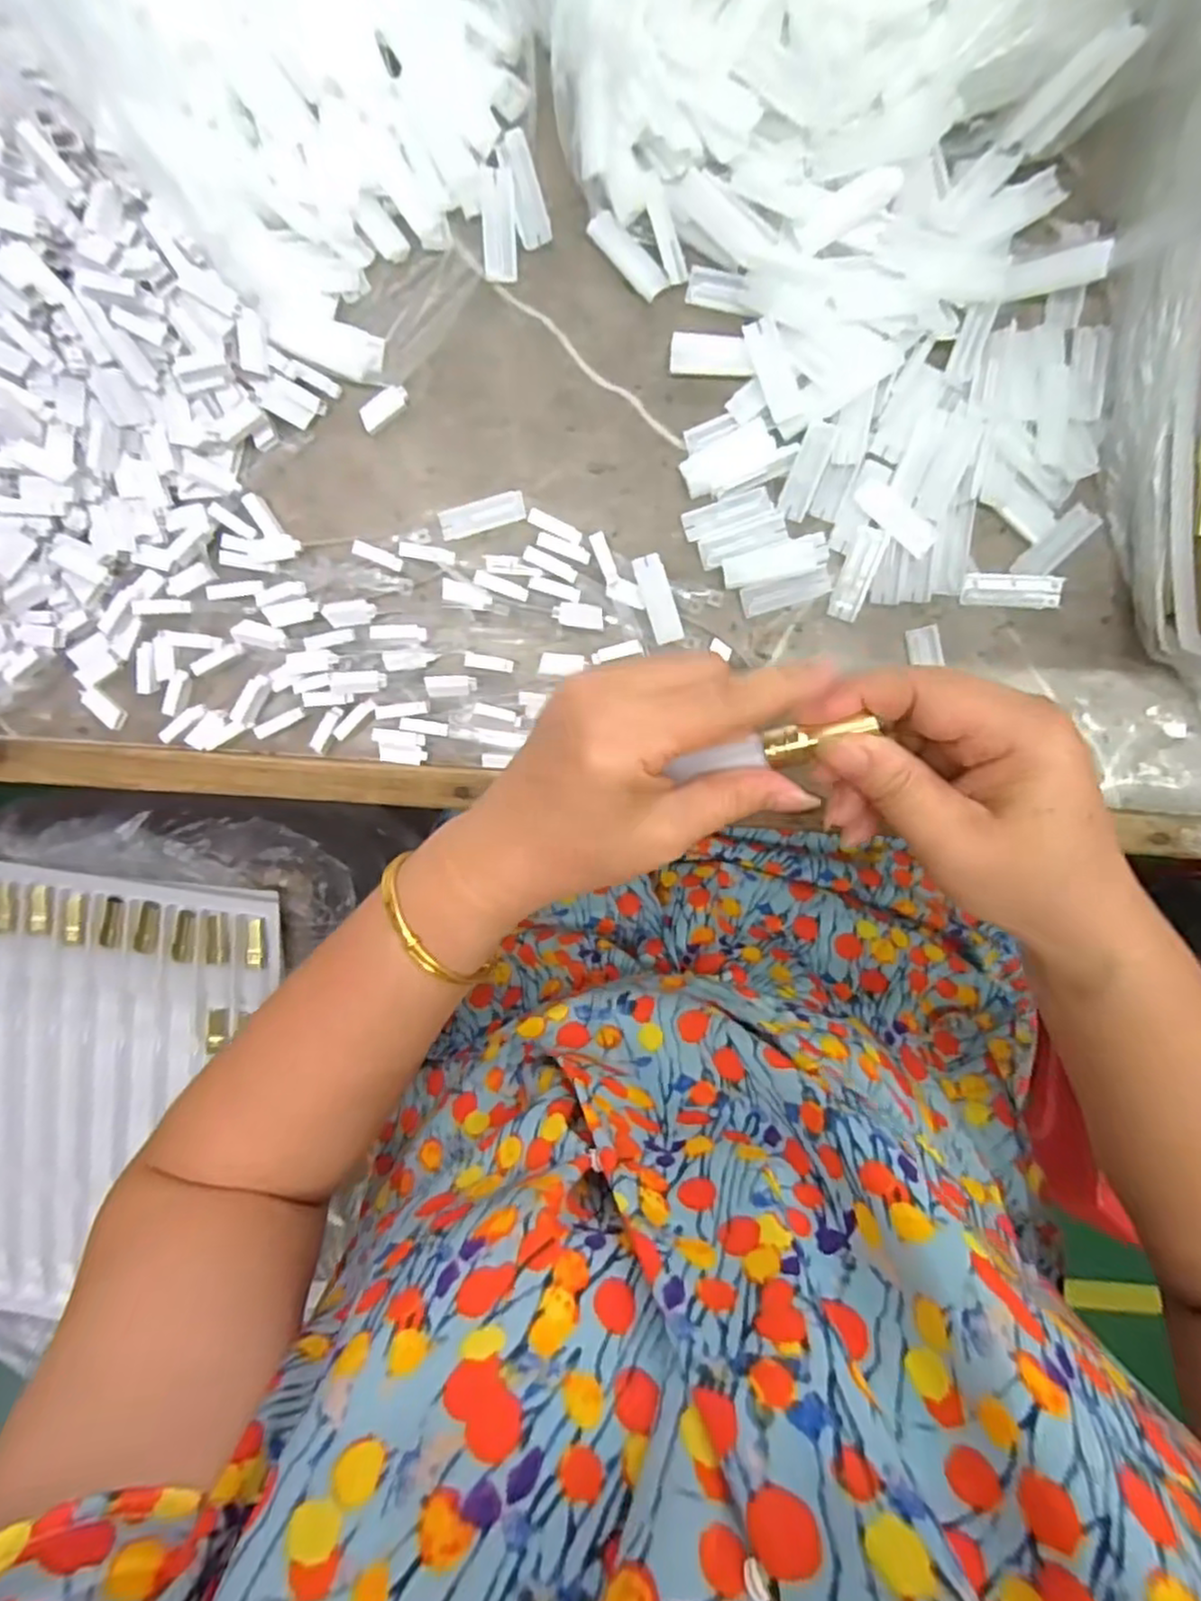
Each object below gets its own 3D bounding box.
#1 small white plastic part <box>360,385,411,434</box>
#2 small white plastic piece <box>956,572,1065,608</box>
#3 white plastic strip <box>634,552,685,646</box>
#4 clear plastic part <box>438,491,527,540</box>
[{"bbox_3d":[-0.102,-0.184,0.329,0.025,0.005,0.010,-37,95,8],"label":"small white plastic part"},{"bbox_3d":[0.190,-0.097,0.324,0.041,0.008,0.014,5,99,3],"label":"small white plastic piece"},{"bbox_3d":[0.028,-0.095,0.332,0.014,0.011,0.041,-16,98,6],"label":"white plastic strip"},{"bbox_3d":[-0.056,-0.136,0.336,0.041,0.007,0.013,-14,98,6],"label":"clear plastic part"}]

